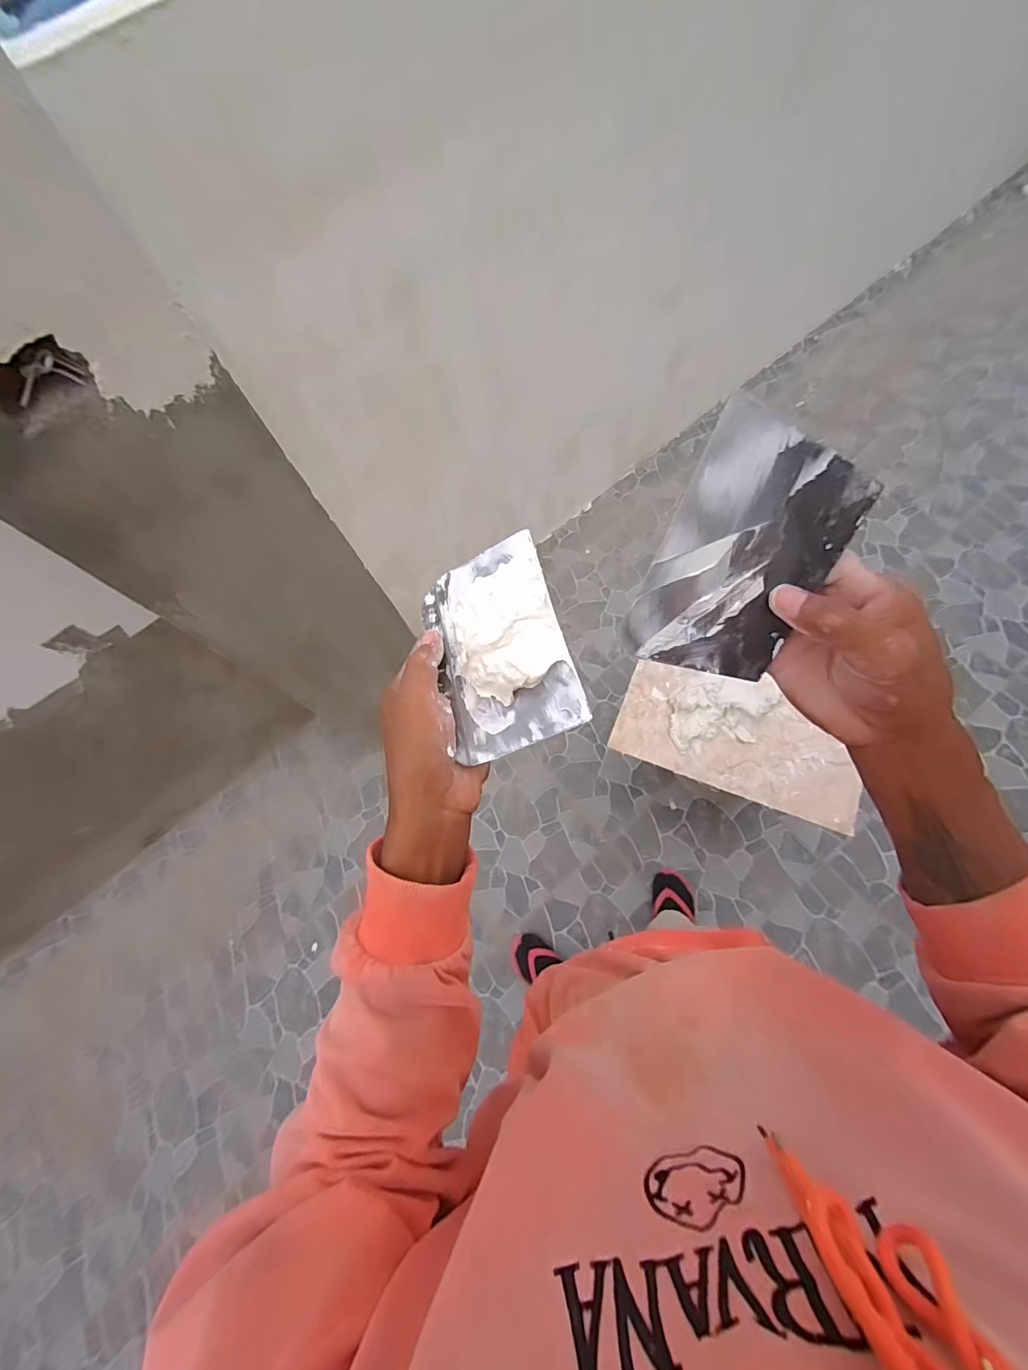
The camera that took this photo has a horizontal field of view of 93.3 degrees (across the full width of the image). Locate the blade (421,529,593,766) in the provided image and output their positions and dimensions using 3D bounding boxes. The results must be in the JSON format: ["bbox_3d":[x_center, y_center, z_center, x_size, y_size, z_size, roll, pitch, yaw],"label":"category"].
[{"bbox_3d":[-0.017,-0.030,0.302,0.087,0.029,0.142,-25,63,22],"label":"blade"}]

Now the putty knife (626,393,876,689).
[{"bbox_3d":[0.126,-0.067,0.267,0.091,0.132,0.004,18,26,-7],"label":"putty knife"}]

